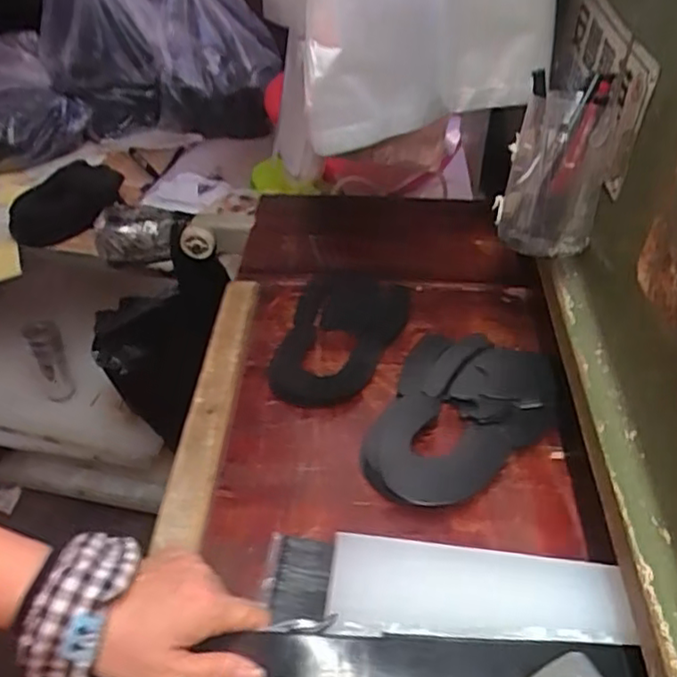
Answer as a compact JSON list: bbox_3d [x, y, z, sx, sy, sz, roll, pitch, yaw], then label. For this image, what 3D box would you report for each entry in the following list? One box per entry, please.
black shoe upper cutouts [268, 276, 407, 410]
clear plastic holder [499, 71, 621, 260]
[{"bbox_3d":[0.001,-0.005,0.668,0.109,0.009,0.194,12,44,15],"label":"black shoe upper cutouts"},{"bbox_3d":[0.179,-0.140,0.538,0.072,0.123,0.082,11,44,12],"label":"clear plastic holder"}]

